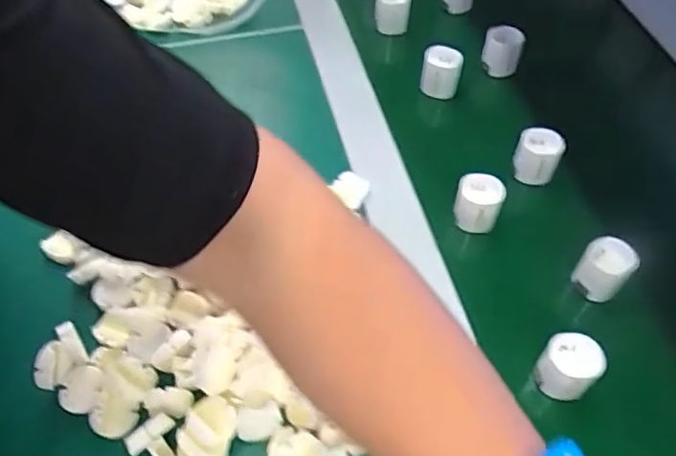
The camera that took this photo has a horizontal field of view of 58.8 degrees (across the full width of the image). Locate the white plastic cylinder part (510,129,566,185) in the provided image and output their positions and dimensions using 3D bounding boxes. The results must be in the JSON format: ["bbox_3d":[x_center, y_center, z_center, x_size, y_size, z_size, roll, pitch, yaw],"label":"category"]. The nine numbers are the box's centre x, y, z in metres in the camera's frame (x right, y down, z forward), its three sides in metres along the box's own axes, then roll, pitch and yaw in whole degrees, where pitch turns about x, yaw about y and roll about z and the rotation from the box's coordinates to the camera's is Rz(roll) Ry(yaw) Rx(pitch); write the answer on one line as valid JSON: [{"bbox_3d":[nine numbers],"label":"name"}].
[{"bbox_3d":[0.158,-0.057,0.475,0.033,0.030,0.032,22,57,15],"label":"white plastic cylinder part"}]

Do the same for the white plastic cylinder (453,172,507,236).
[{"bbox_3d":[0.104,-0.018,0.444,0.033,0.031,0.030,15,56,11],"label":"white plastic cylinder"}]

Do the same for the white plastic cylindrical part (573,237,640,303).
[{"bbox_3d":[0.183,0.027,0.410,0.032,0.030,0.032,0,54,0],"label":"white plastic cylindrical part"}]

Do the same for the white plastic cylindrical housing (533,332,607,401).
[{"bbox_3d":[0.141,0.085,0.367,0.032,0.030,0.034,0,54,0],"label":"white plastic cylindrical housing"}]

